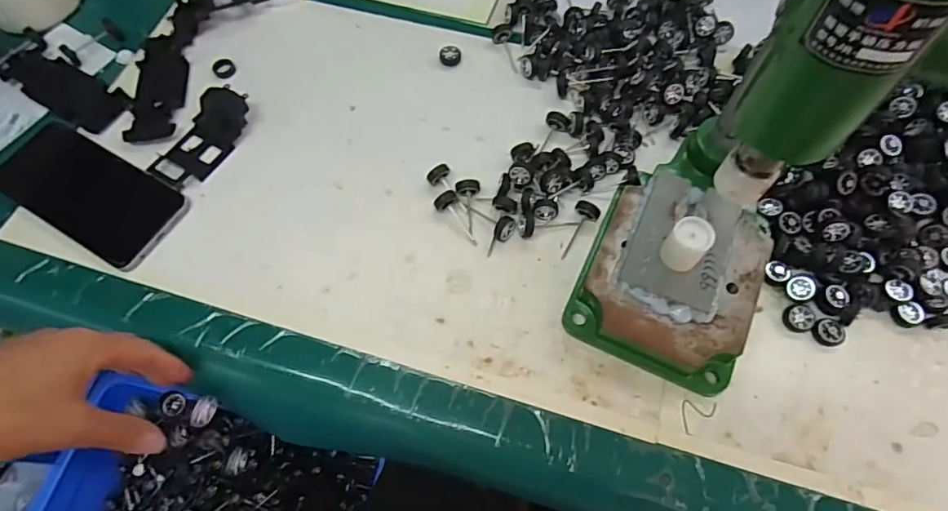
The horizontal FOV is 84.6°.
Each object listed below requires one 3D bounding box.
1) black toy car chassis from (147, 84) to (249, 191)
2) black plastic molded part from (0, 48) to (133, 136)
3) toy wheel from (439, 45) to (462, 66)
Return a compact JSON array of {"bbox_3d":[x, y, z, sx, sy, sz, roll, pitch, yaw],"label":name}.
[{"bbox_3d":[-0.231,-0.100,0.443,0.046,0.015,0.096,24,68,11],"label":"black toy car chassis"},{"bbox_3d":[-0.376,-0.153,0.476,0.140,0.010,0.046,26,69,12],"label":"black plastic molded part"},{"bbox_3d":[-0.022,-0.186,0.483,0.018,0.009,0.018,-1,67,2],"label":"toy wheel"}]

